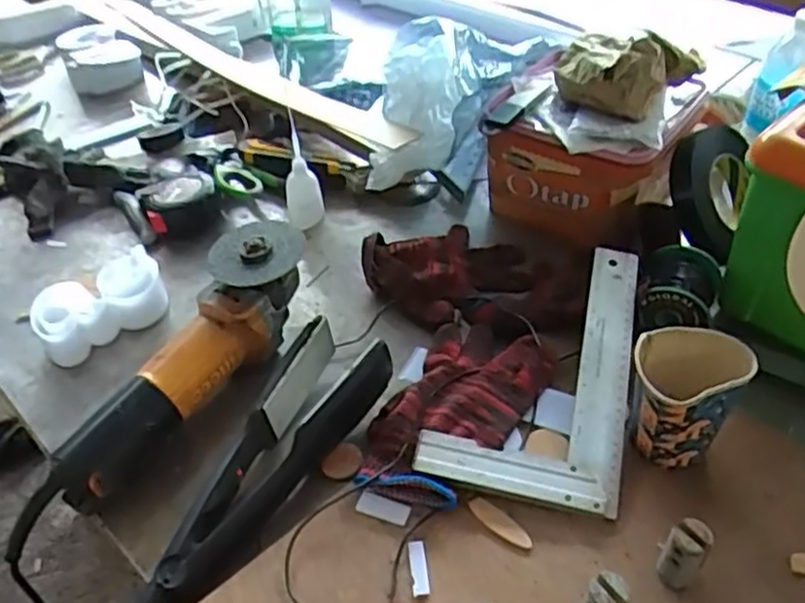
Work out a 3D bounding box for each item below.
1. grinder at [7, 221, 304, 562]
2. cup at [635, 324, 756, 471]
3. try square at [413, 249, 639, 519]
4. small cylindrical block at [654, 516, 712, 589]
[{"bbox_3d":[-0.187,0.061,0.602,0.078,0.093,0.326,18,47,21],"label":"grinder"},{"bbox_3d":[0.213,0.080,0.542,0.073,0.095,0.069,-2,42,2],"label":"cup"},{"bbox_3d":[0.114,0.045,0.606,0.150,0.010,0.252,12,54,8],"label":"try square"},{"bbox_3d":[0.186,0.167,0.478,0.026,0.054,0.023,24,49,28],"label":"small cylindrical block"}]

